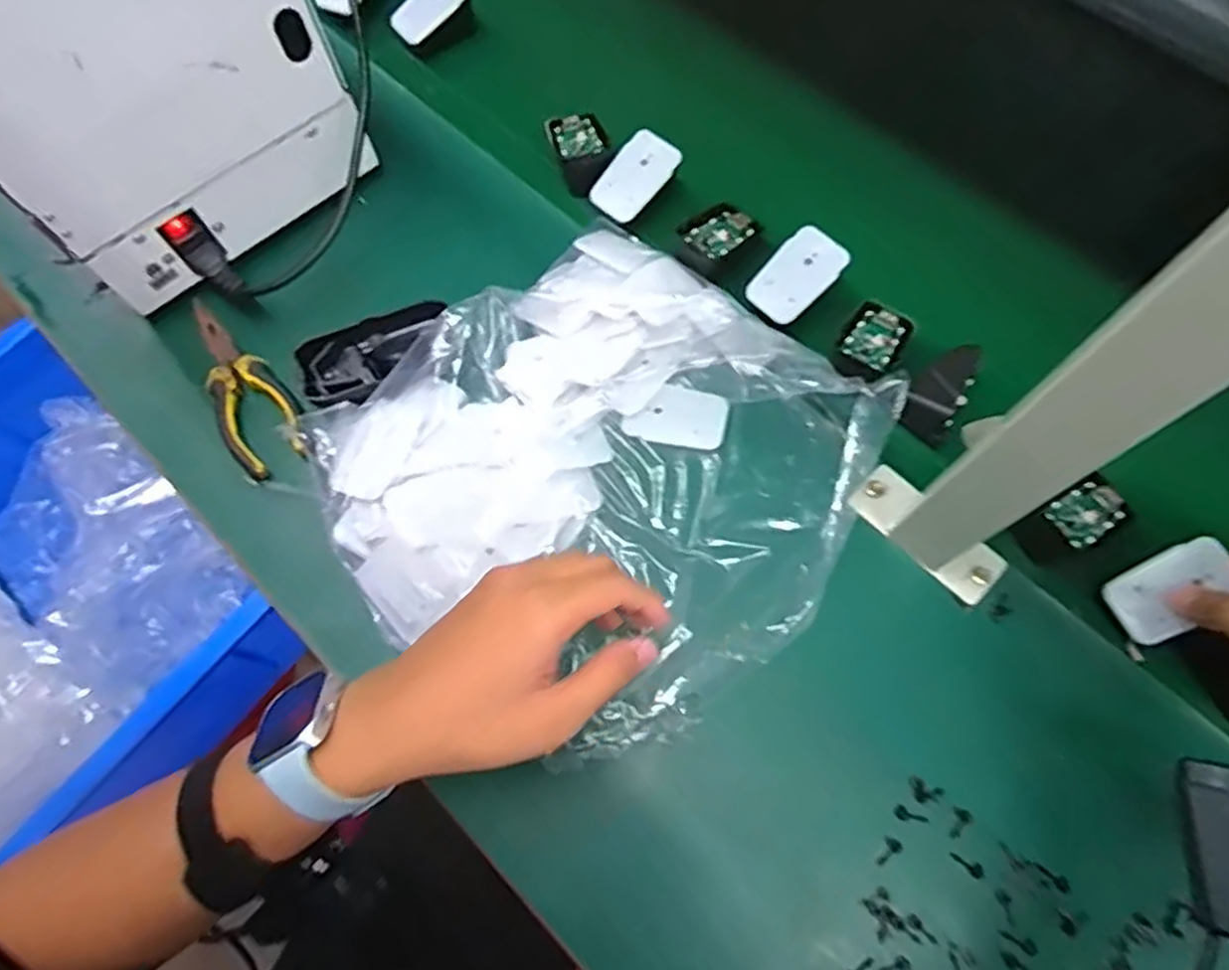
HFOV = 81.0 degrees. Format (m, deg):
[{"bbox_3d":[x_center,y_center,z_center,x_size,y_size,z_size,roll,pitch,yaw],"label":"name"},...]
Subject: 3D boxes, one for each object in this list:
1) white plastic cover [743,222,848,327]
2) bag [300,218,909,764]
[{"bbox_3d":[0.131,-0.151,0.516,0.044,0.005,0.069,44,96,10],"label":"white plastic cover"},{"bbox_3d":[-0.007,-0.015,0.463,0.318,0.053,0.288,-40,74,-13],"label":"bag"}]

